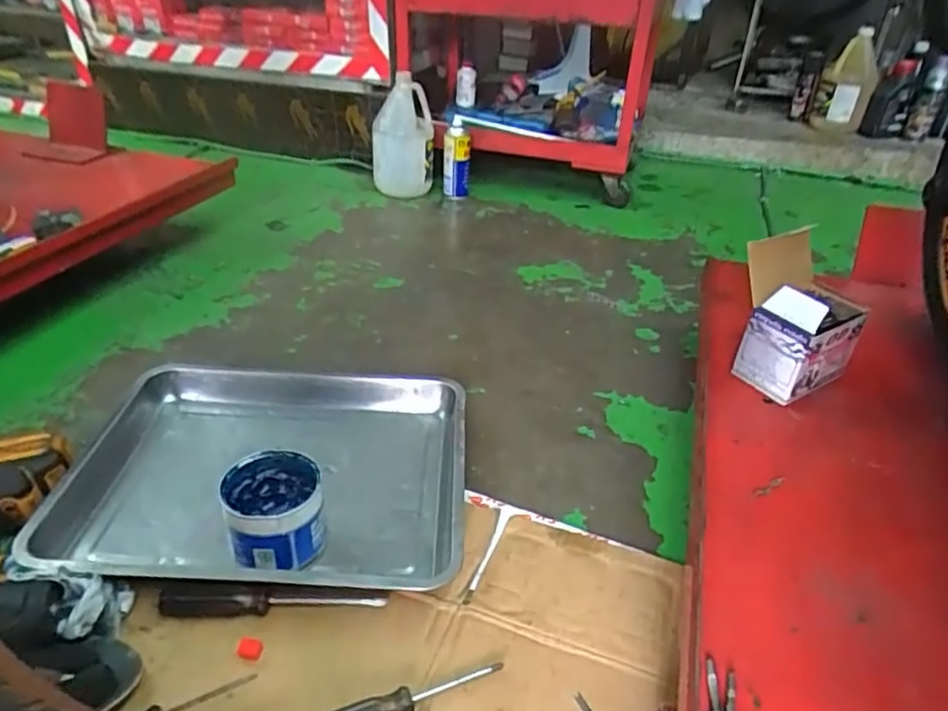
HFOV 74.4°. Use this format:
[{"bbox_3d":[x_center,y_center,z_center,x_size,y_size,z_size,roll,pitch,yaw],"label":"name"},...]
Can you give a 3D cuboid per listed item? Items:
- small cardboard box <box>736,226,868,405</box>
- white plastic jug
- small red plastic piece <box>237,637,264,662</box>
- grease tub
[{"bbox_3d":[0.382,-0.020,0.732,0.123,0.107,0.083,-19,40,-30],"label":"small cardboard box"},{"bbox_3d":[-0.184,-0.548,1.593,0.153,0.263,0.119,-3,34,-9],"label":"white plastic jug"},{"bbox_3d":[-0.210,0.275,0.587,0.023,0.009,0.017,9,34,9],"label":"small red plastic piece"},{"bbox_3d":[-0.211,0.169,0.665,0.095,0.088,0.100,2,34,-2],"label":"grease tub"}]

